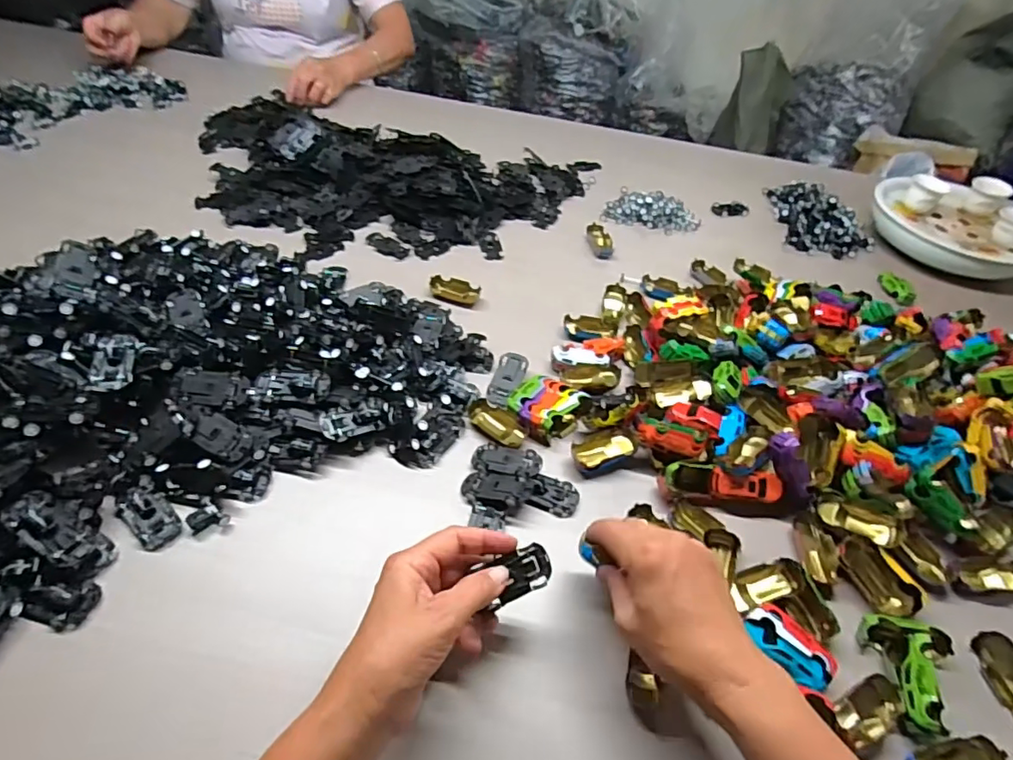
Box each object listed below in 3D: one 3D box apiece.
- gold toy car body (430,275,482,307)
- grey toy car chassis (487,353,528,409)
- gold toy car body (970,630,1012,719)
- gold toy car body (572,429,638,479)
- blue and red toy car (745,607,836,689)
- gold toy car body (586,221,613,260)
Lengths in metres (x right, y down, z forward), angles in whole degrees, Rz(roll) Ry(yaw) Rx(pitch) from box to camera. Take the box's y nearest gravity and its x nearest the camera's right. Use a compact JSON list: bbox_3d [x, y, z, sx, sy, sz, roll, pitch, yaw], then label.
[{"bbox_3d":[-0.064,-0.111,0.683,0.061,0.016,0.033,14,45,6],"label":"gold toy car body"},{"bbox_3d":[0.001,0.000,0.582,0.031,0.014,0.070,15,45,7],"label":"grey toy car chassis"},{"bbox_3d":[0.380,0.225,0.416,0.024,0.024,0.062,-3,46,-10],"label":"gold toy car body"},{"bbox_3d":[0.095,0.068,0.529,0.063,0.015,0.033,-12,48,-19],"label":"gold toy car body"},{"bbox_3d":[0.208,0.201,0.412,0.041,0.026,0.061,-20,51,-25],"label":"blue and red toy car"},{"bbox_3d":[0.135,-0.202,0.796,0.032,0.016,0.063,-4,46,-11],"label":"gold toy car body"}]

